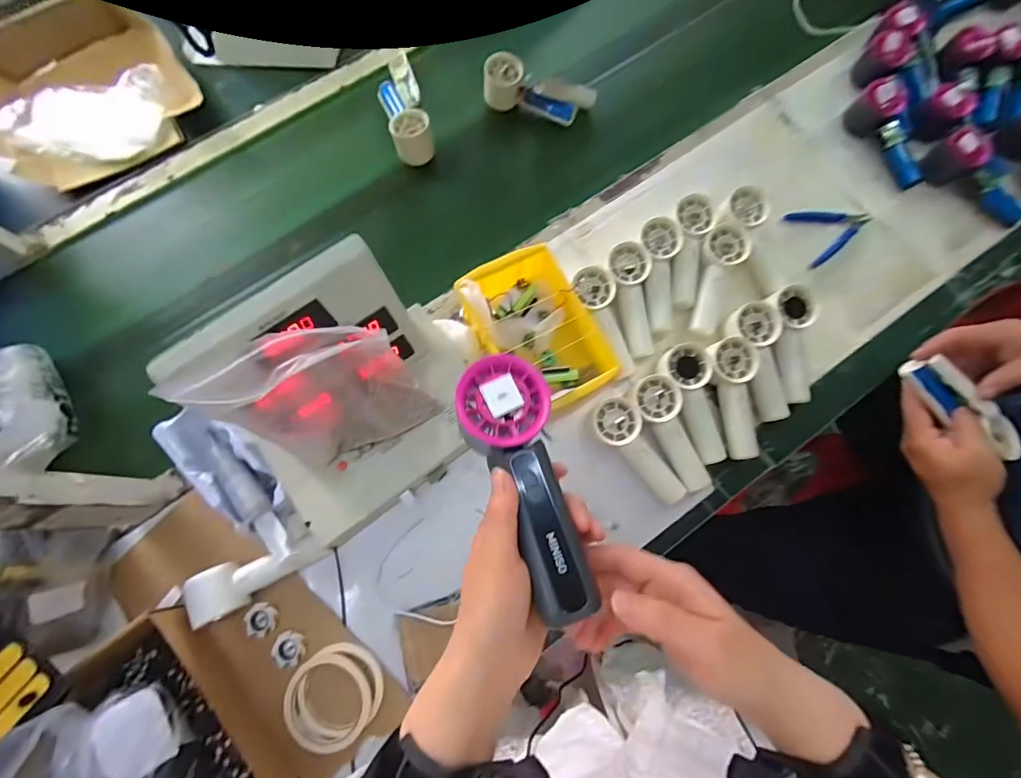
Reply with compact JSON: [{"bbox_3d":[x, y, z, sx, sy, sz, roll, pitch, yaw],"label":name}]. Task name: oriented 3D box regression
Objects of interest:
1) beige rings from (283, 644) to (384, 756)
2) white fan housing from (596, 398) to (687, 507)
[{"bbox_3d":[-0.195,0.338,0.498,0.096,0.027,0.102,0,75,0],"label":"beige rings"},{"bbox_3d":[0.153,0.075,0.541,0.047,0.027,0.142,-30,77,-7],"label":"white fan housing"}]

